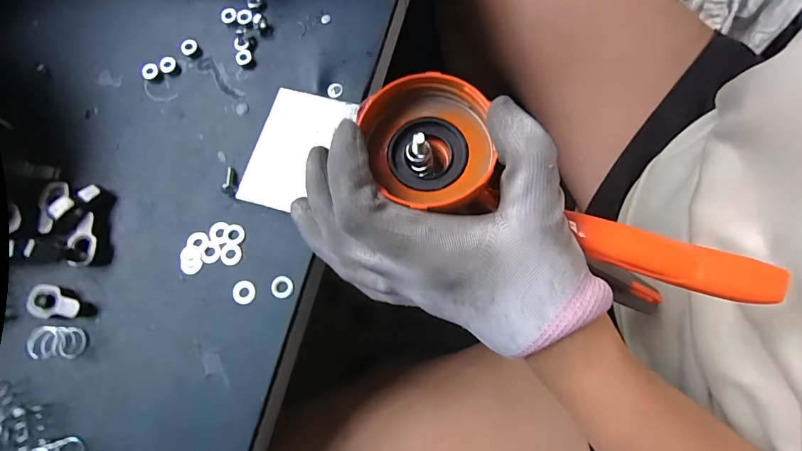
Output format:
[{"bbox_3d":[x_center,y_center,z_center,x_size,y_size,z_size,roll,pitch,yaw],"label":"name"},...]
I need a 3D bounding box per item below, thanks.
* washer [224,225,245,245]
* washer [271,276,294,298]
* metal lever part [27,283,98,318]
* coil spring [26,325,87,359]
[{"bbox_3d":[-0.096,0.005,0.235,0.012,0.004,0.011,0,76,2],"label":"washer"},{"bbox_3d":[-0.066,0.034,0.226,0.012,0.004,0.012,0,76,2],"label":"washer"},{"bbox_3d":[-0.188,0.043,0.228,0.033,0.009,0.017,4,76,3],"label":"metal lever part"},{"bbox_3d":[-0.181,0.062,0.216,0.013,0.021,0.016,4,76,3],"label":"coil spring"}]

